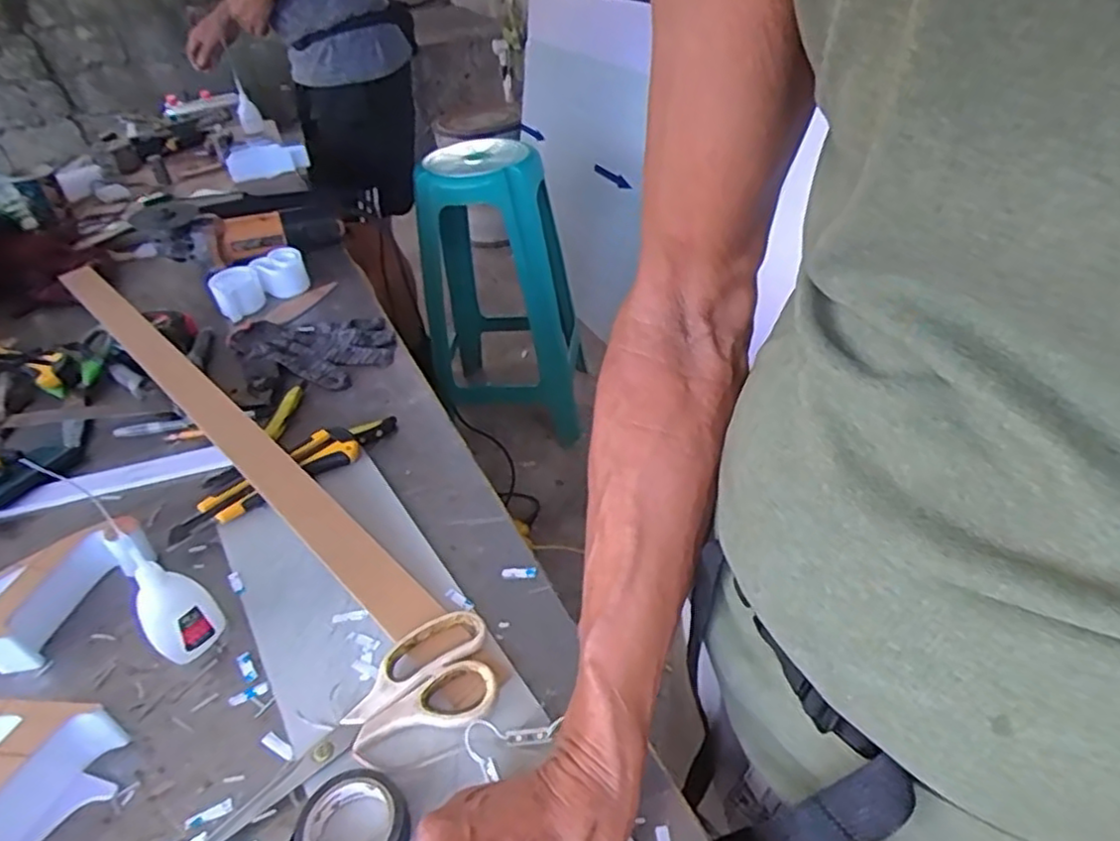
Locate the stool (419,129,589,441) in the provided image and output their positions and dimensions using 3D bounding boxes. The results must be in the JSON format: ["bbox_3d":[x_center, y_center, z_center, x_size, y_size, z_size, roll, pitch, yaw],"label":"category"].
[{"bbox_3d":[-0.151,-0.347,1.771,0.369,0.674,0.462,-4,38,1],"label":"stool"}]

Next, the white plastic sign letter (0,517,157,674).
[{"bbox_3d":[-0.381,0.129,0.511,0.060,0.048,0.131,16,42,24],"label":"white plastic sign letter"}]

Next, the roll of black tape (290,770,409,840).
[{"bbox_3d":[-0.110,0.220,0.368,0.058,0.018,0.057,-3,38,2],"label":"roll of black tape"}]

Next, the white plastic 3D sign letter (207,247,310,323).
[{"bbox_3d":[-0.403,-0.187,0.914,0.120,0.040,0.073,-23,42,-22],"label":"white plastic 3D sign letter"}]

